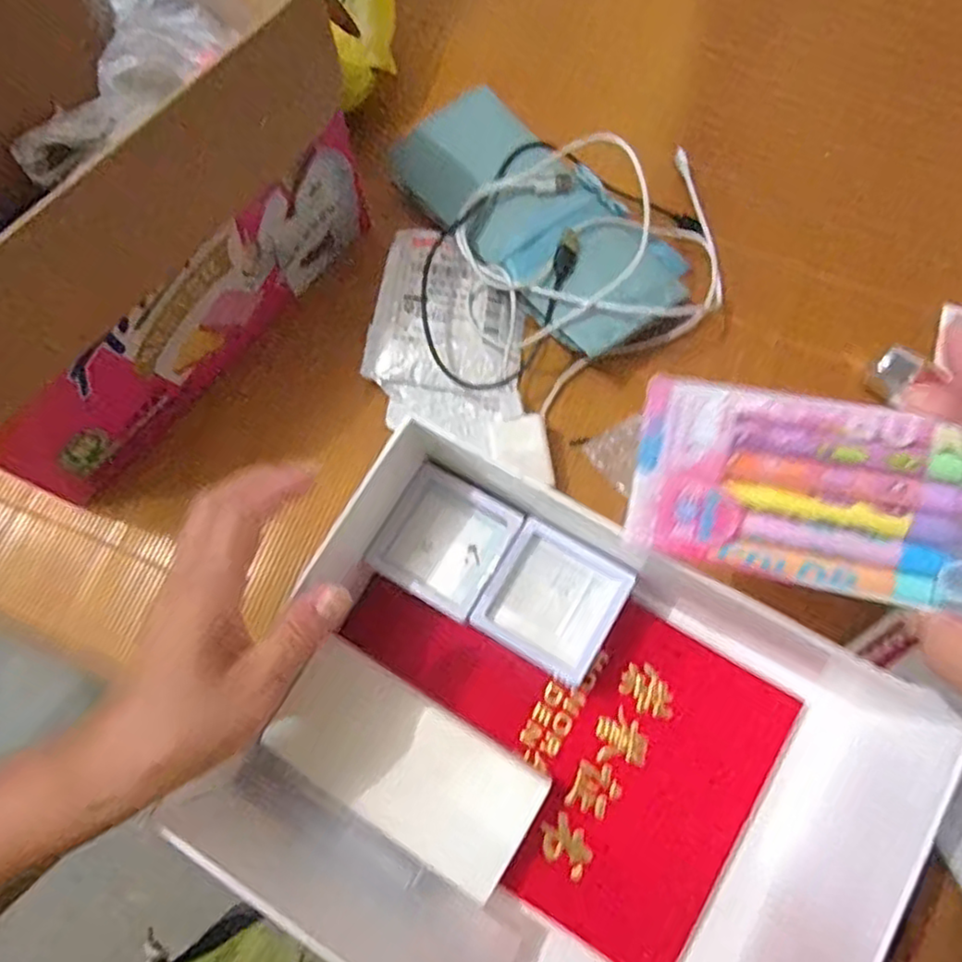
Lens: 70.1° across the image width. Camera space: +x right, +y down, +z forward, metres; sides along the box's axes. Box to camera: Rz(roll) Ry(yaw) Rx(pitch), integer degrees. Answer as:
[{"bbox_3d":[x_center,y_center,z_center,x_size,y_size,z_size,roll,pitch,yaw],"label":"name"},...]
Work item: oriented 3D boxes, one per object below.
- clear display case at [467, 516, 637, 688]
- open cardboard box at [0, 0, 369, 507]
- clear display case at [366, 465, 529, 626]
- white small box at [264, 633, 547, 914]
[{"bbox_3d":[0.040,0.071,0.398,0.069,0.042,0.070,30,73,8],"label":"clear display case"},{"bbox_3d":[-0.243,-0.170,0.417,0.195,0.192,0.291,37,75,11],"label":"open cardboard box"},{"bbox_3d":[-0.021,0.038,0.412,0.070,0.042,0.071,31,74,9],"label":"clear display case"},{"bbox_3d":[-0.042,0.158,0.383,0.146,0.023,0.070,31,74,9],"label":"white small box"}]

